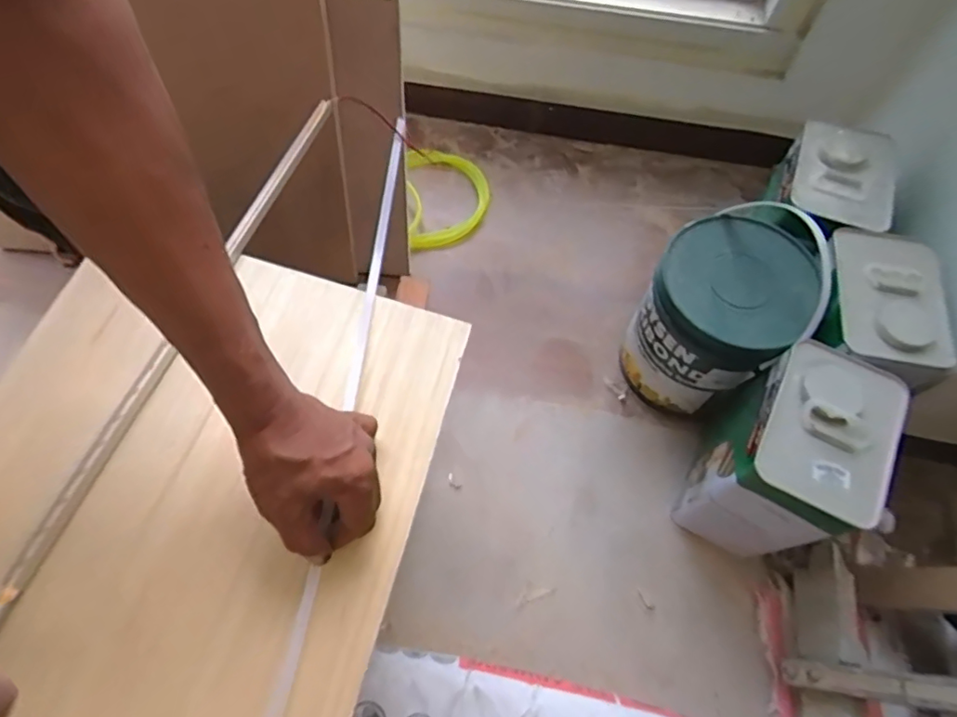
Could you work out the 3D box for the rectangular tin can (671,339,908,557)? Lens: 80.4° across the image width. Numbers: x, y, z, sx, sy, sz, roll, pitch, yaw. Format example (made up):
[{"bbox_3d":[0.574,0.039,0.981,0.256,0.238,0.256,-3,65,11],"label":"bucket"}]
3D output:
[{"bbox_3d":[0.309,0.111,0.602,0.109,0.235,0.166,23,65,10],"label":"rectangular tin can"}]

